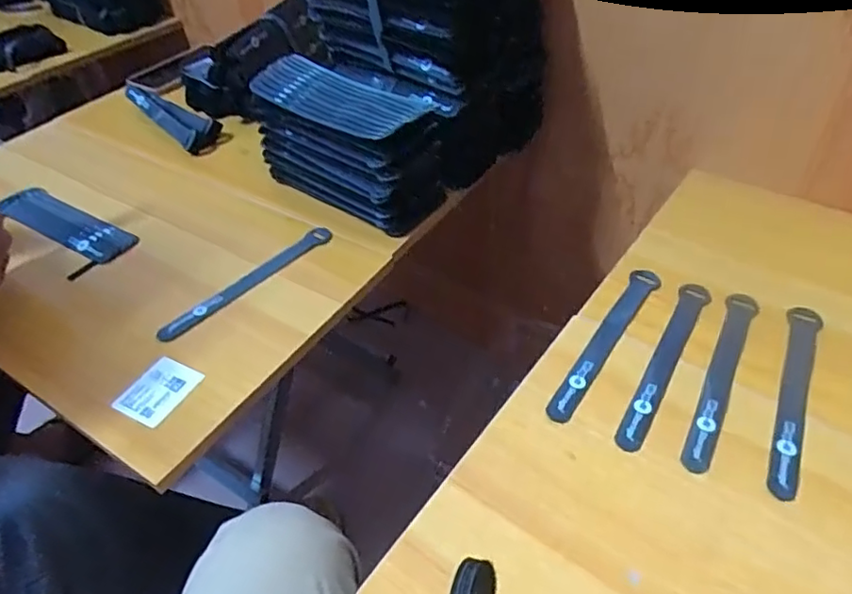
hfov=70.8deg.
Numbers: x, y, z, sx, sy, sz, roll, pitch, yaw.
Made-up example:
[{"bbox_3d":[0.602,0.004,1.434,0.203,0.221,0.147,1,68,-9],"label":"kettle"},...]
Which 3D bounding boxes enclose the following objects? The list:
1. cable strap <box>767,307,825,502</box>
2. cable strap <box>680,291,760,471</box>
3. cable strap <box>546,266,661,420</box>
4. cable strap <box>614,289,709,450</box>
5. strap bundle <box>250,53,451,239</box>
[{"bbox_3d":[0.289,0.074,0.471,0.026,0.005,0.197,20,50,24],"label":"cable strap"},{"bbox_3d":[0.240,0.062,0.487,0.024,0.006,0.194,20,50,24],"label":"cable strap"},{"bbox_3d":[0.157,0.034,0.520,0.024,0.005,0.198,25,52,28],"label":"cable strap"},{"bbox_3d":[0.200,0.052,0.501,0.025,0.007,0.193,25,50,24],"label":"cable strap"},{"bbox_3d":[-0.083,-0.173,0.664,0.199,0.128,0.098,30,55,31],"label":"strap bundle"}]

